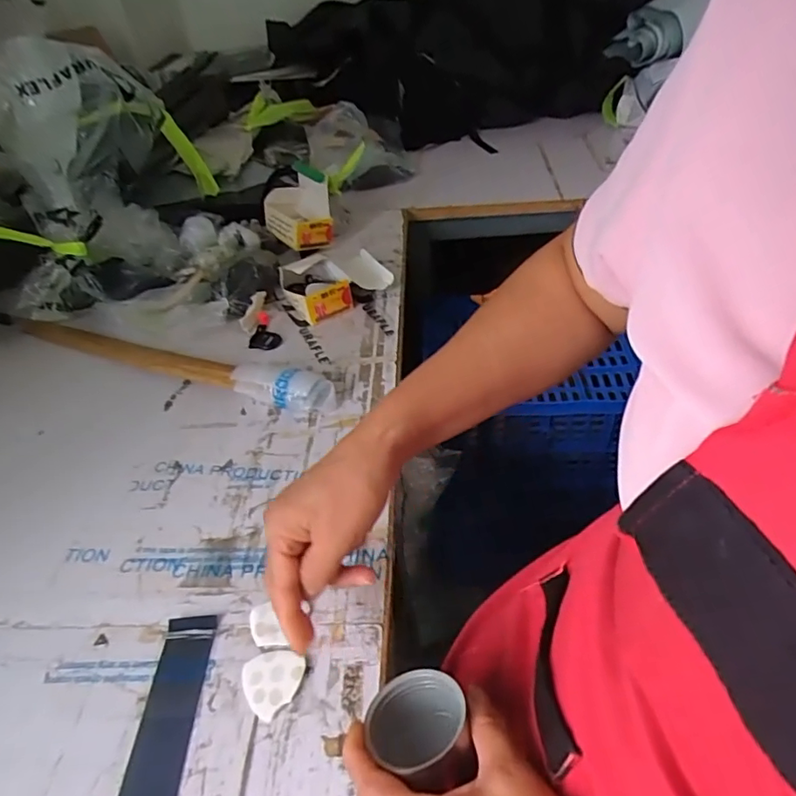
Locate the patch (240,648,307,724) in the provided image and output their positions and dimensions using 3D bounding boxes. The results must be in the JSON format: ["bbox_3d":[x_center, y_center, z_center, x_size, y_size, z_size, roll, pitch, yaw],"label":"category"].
[{"bbox_3d":[-0.092,0.201,0.384,0.043,0.008,0.044,26,52,31],"label":"patch"}]

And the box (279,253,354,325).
[{"bbox_3d":[-0.118,-0.149,0.727,0.080,0.051,0.098,-26,45,-19],"label":"box"}]

